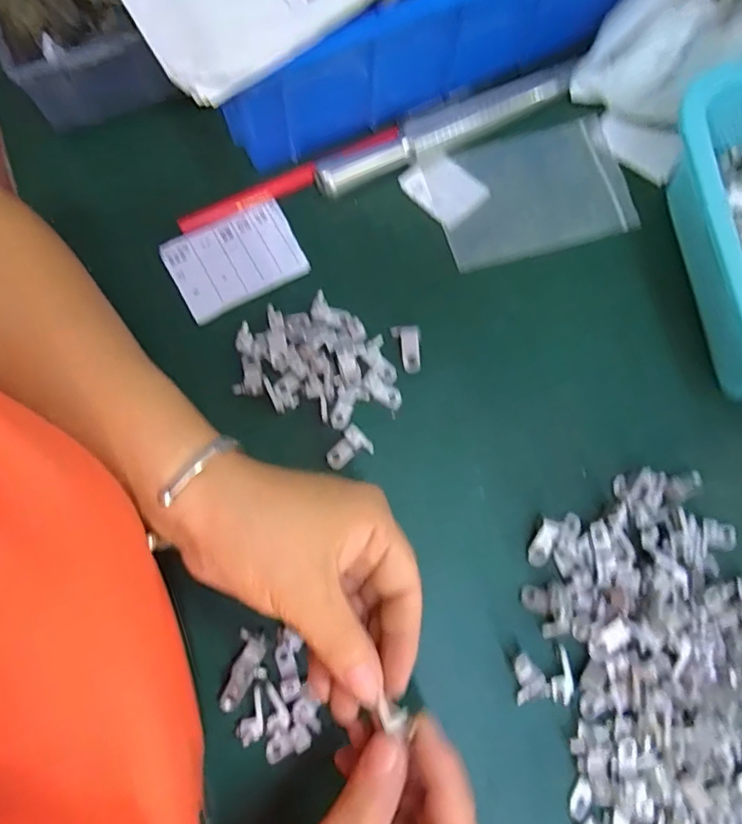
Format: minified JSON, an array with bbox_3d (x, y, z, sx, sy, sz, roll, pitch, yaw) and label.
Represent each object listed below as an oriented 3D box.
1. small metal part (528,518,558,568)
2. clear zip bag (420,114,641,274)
[{"bbox_3d":[0.093,0.071,0.296,0.011,0.004,0.027,18,101,3],"label":"small metal part"},{"bbox_3d":[0.102,-0.139,0.350,0.123,0.006,0.081,-16,81,-7],"label":"clear zip bag"}]

